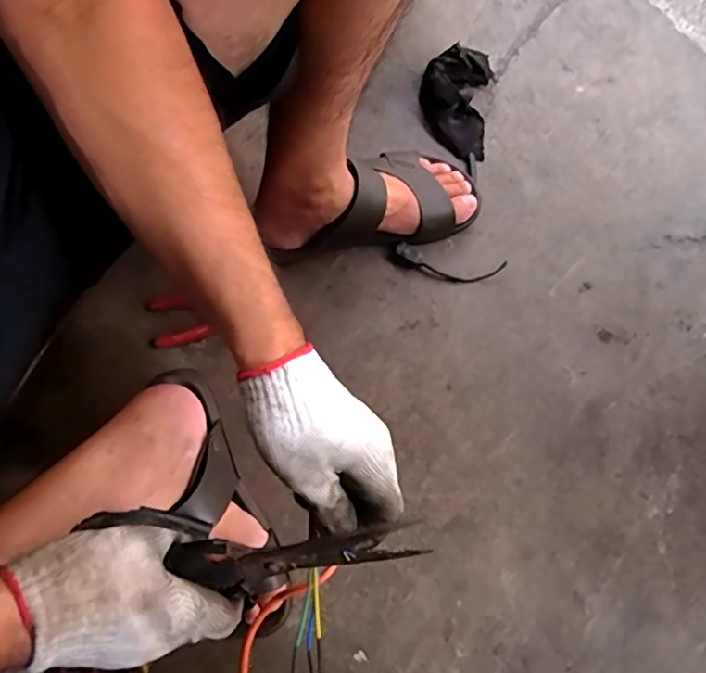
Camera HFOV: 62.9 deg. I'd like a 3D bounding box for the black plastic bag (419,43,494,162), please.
[{"bbox_3d":[0.118,-0.273,0.666,0.081,0.036,0.127,8,78,1],"label":"black plastic bag"}]

